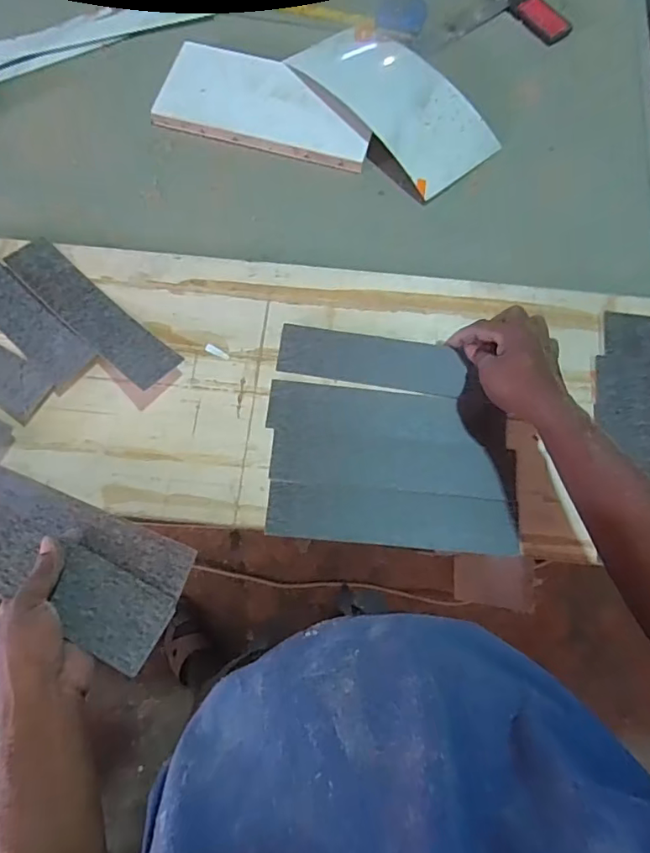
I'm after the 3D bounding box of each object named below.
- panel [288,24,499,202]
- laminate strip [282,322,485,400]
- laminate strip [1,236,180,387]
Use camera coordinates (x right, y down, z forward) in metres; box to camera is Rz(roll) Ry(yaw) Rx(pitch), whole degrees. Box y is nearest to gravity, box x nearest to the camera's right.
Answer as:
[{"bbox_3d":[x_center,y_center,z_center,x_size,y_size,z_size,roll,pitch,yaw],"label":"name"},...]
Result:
[{"bbox_3d":[0.089,-0.440,0.690,0.136,0.032,0.289,-38,76,-11],"label":"panel"},{"bbox_3d":[0.059,-0.074,0.586,0.217,0.008,0.058,9,76,3],"label":"laminate strip"},{"bbox_3d":[-0.264,-0.131,0.589,0.256,0.018,0.056,40,69,16],"label":"laminate strip"}]

